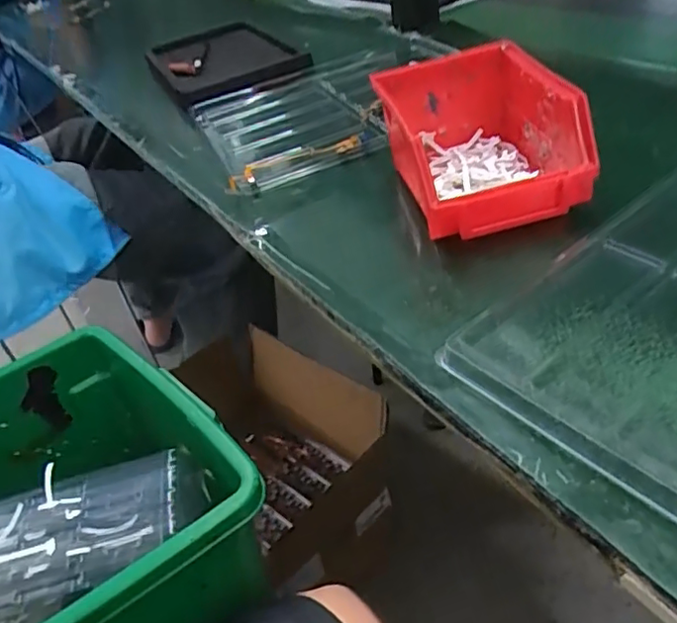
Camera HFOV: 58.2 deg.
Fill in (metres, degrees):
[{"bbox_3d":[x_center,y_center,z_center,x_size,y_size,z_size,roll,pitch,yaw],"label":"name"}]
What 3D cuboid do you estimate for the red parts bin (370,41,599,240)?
[{"bbox_3d":[0.091,-0.121,0.416,0.104,0.073,0.152,-12,38,-2],"label":"red parts bin"}]

